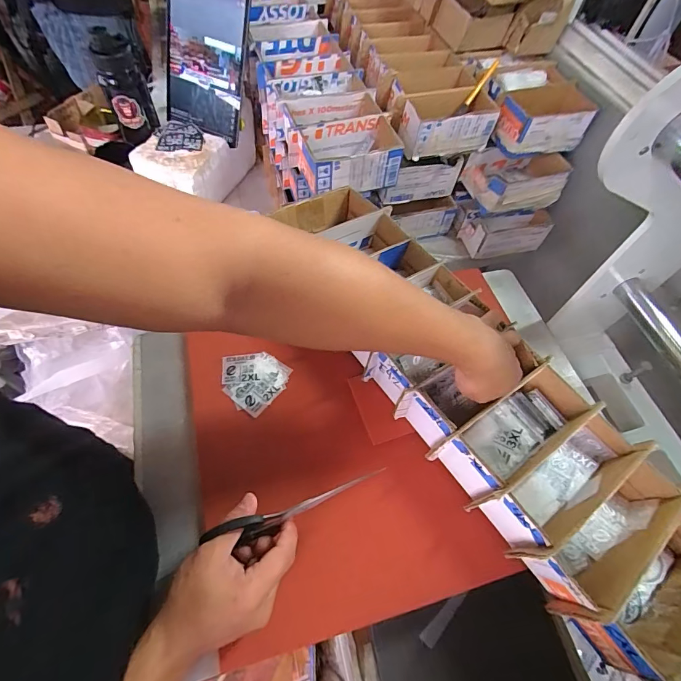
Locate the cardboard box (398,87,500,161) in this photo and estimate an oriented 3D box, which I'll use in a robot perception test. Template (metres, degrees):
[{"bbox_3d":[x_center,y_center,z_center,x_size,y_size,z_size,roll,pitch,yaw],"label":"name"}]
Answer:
[{"bbox_3d":[0.195,-0.395,0.703,0.172,0.069,0.083,-12,61,-12],"label":"cardboard box"}]

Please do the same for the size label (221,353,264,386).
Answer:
[{"bbox_3d":[-0.128,0.036,0.501,0.052,0.004,0.041,-6,60,-9],"label":"size label"}]

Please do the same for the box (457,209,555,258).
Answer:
[{"bbox_3d":[0.344,-0.223,0.799,0.174,0.066,0.069,-9,61,-11],"label":"box"}]

